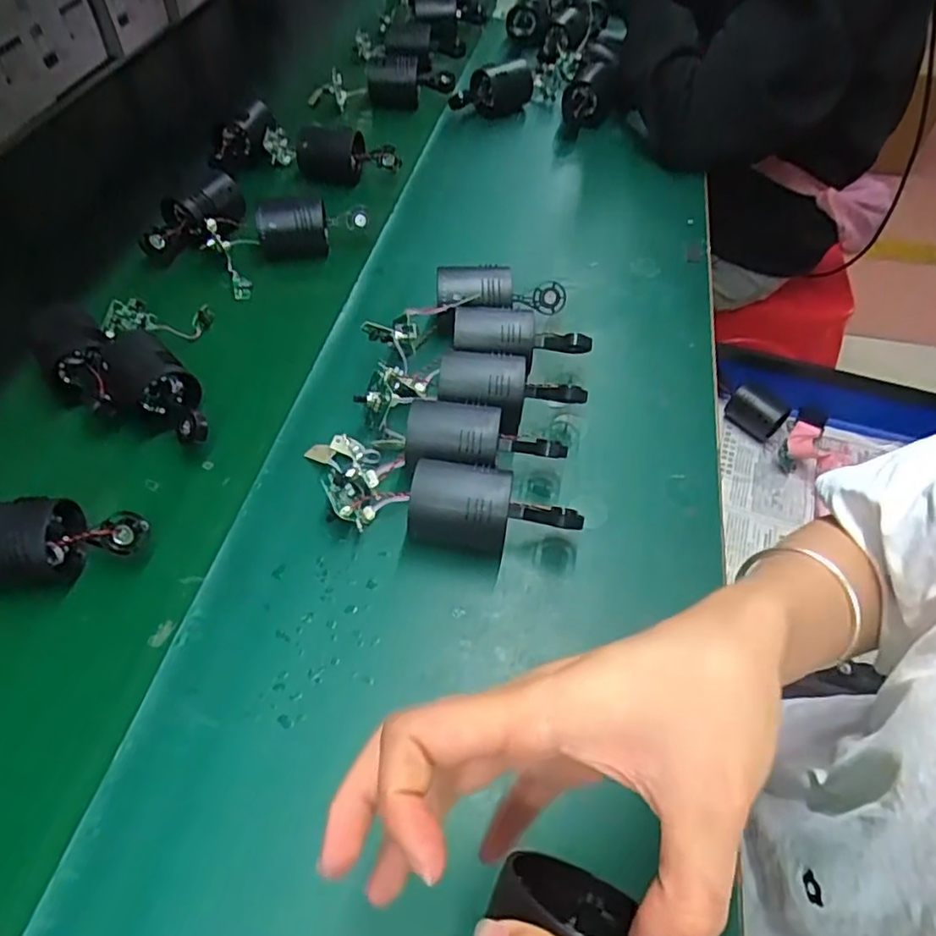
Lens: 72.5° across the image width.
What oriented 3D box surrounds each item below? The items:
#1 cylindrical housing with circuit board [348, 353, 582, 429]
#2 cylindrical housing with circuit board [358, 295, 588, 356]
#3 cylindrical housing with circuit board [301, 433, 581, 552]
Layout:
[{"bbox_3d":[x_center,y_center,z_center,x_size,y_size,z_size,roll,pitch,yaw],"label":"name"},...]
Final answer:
[{"bbox_3d":[0.004,-0.063,0.502,0.174,0.043,0.059,3,53,1],"label":"cylindrical housing with circuit board"},{"bbox_3d":[0.008,-0.109,0.535,0.185,0.038,0.053,11,54,7],"label":"cylindrical housing with circuit board"},{"bbox_3d":[-0.030,0.020,0.442,0.202,0.050,0.066,19,55,13],"label":"cylindrical housing with circuit board"}]

